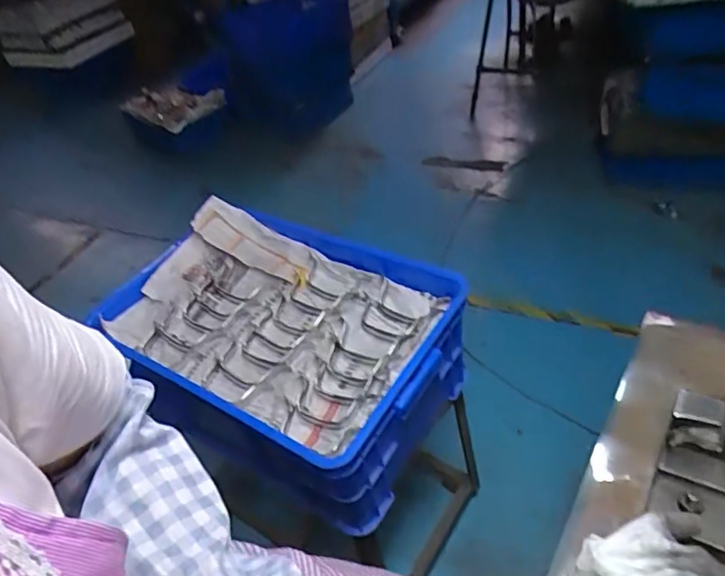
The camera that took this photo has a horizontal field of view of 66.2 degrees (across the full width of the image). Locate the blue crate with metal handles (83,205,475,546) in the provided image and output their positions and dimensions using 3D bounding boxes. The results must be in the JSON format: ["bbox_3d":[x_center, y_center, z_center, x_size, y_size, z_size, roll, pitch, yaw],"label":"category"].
[{"bbox_3d":[-0.121,0.092,0.880,0.495,0.178,0.349,18,50,28],"label":"blue crate with metal handles"}]

